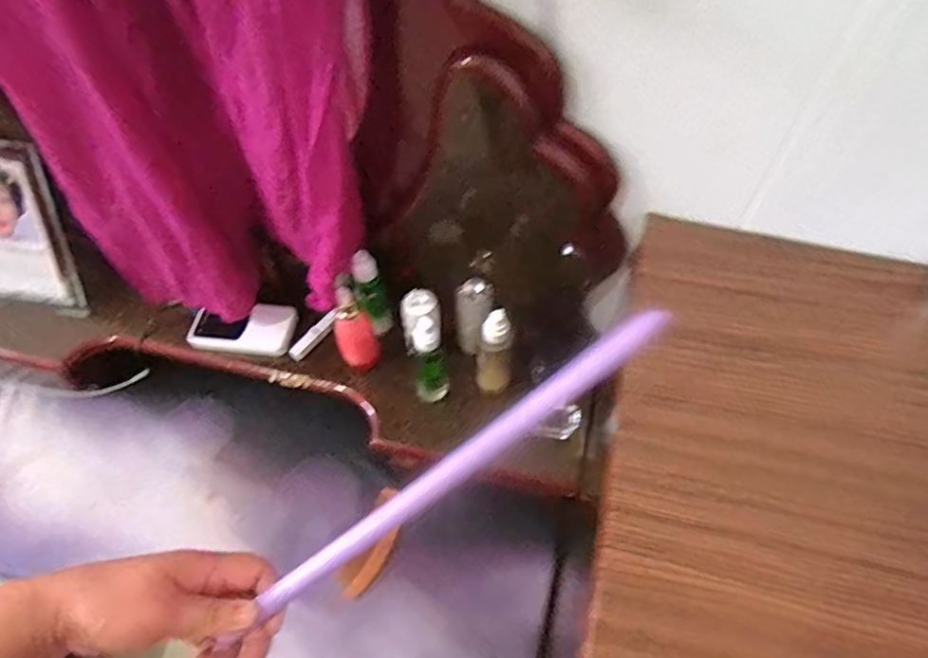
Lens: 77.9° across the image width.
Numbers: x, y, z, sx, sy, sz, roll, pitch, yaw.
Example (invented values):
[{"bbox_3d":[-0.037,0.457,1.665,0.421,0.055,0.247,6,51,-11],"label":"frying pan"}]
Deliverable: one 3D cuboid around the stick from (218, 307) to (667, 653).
[{"bbox_3d":[-0.003,0.085,0.362,0.306,0.009,0.017,-38,62,5],"label":"stick"}]

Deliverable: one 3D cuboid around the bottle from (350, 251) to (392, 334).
[{"bbox_3d":[-0.122,-0.041,0.756,0.039,0.140,0.045,-15,57,-9],"label":"bottle"}]

